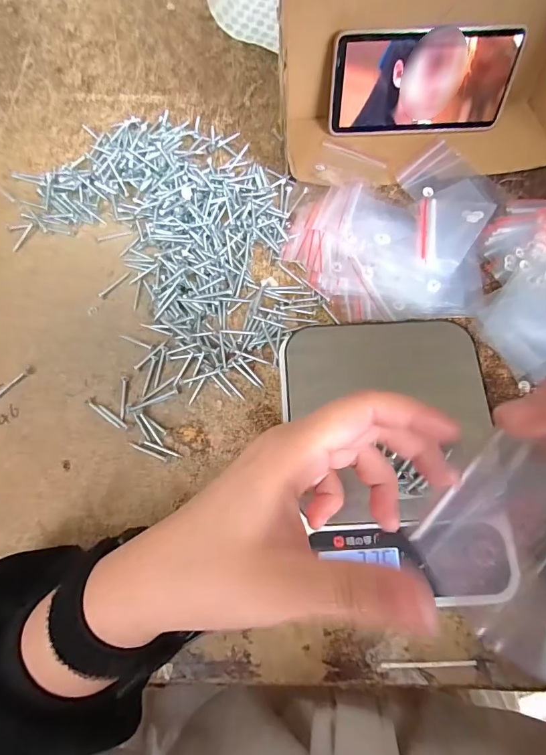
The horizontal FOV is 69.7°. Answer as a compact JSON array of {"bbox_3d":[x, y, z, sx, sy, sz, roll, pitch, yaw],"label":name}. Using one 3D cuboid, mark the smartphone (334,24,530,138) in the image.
[{"bbox_3d":[0.136,-0.269,0.359,0.165,0.077,0.006,-3,47,0],"label":"smartphone"}]

